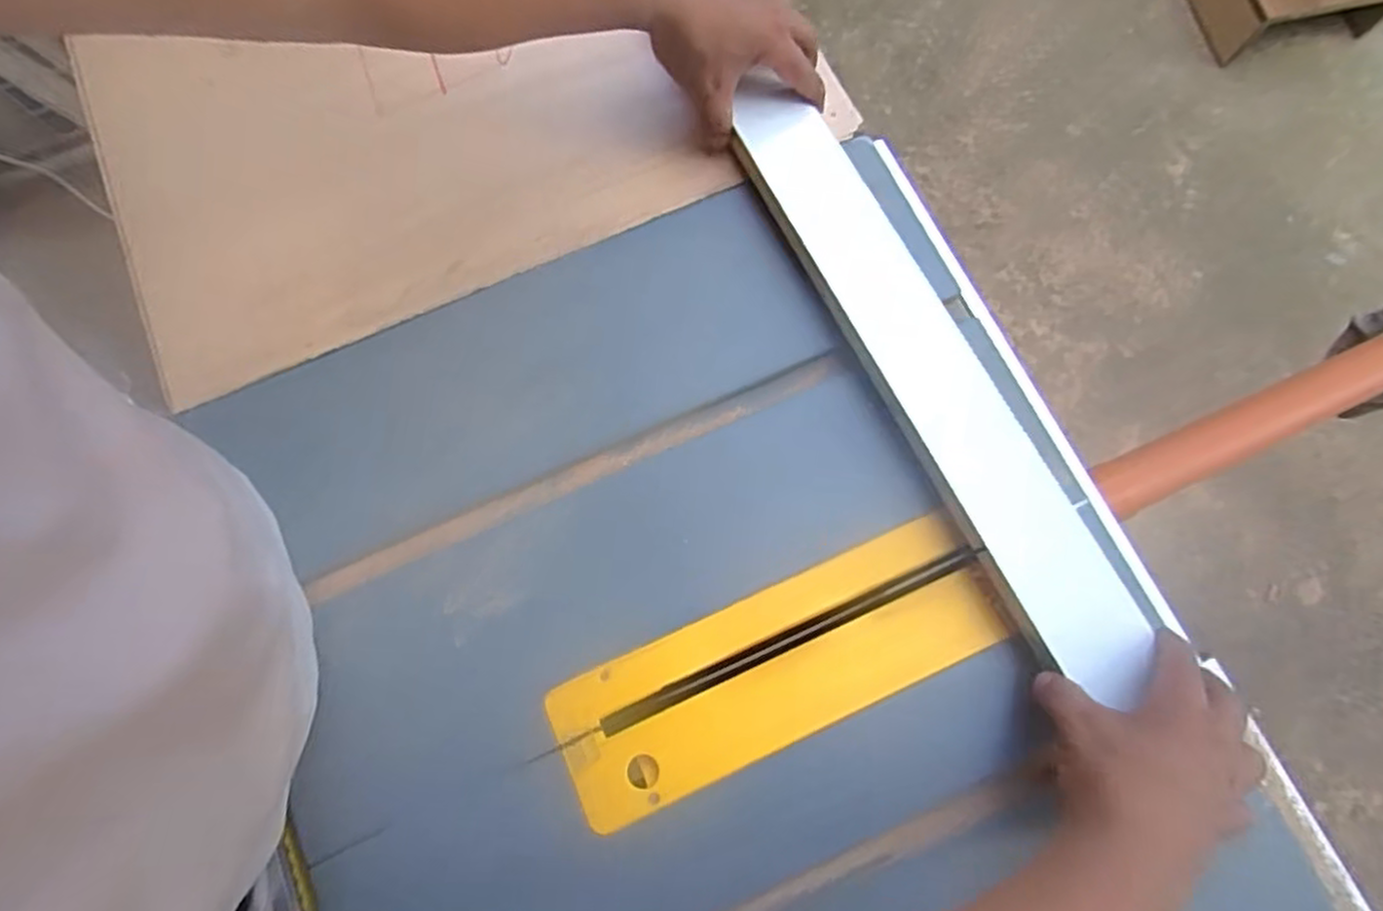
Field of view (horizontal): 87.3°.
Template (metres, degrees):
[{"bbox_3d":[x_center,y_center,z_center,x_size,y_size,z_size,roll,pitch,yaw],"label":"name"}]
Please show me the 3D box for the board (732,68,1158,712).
[{"bbox_3d":[0.159,-0.068,0.498,0.070,0.021,0.471,-25,76,-6],"label":"board"}]

